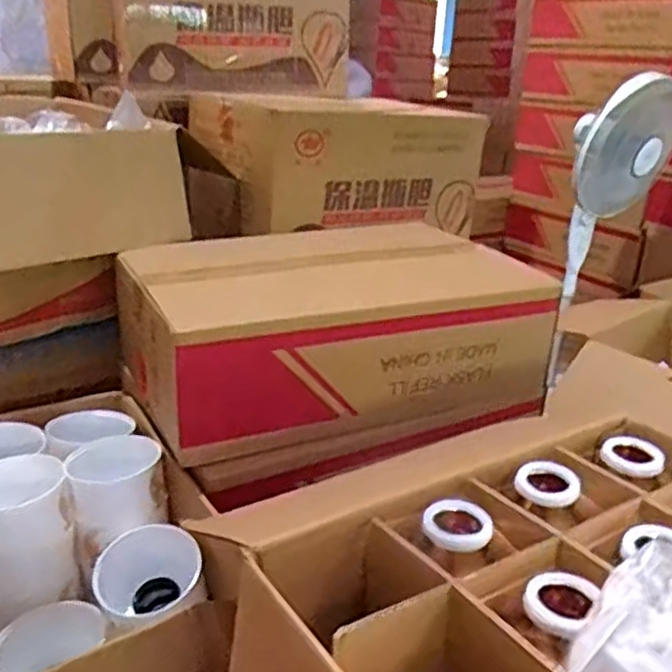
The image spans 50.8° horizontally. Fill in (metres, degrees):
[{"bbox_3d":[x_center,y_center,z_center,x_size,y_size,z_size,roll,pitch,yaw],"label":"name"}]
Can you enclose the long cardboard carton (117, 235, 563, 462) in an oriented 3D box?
[{"bbox_3d":[-0.004,-0.019,1.271,0.676,0.225,0.419,-9,25,-25],"label":"long cardboard carton"}]

